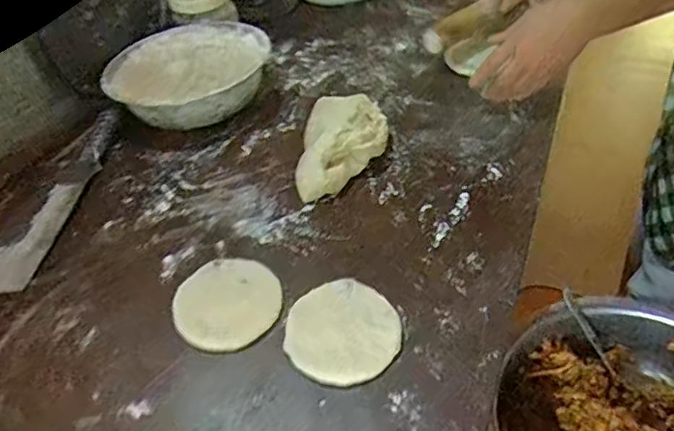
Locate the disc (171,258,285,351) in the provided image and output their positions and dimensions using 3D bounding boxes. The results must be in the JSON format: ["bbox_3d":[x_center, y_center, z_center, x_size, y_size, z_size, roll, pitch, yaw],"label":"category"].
[{"bbox_3d":[-0.101,0.081,0.531,0.096,0.011,0.095,-2,44,2],"label":"disc"}]

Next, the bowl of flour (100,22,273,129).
[{"bbox_3d":[-0.201,-0.193,0.786,0.217,0.063,0.227,-2,44,2],"label":"bowl of flour"}]

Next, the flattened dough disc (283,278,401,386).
[{"bbox_3d":[0.005,0.101,0.496,0.094,0.014,0.095,-2,44,2],"label":"flattened dough disc"}]

